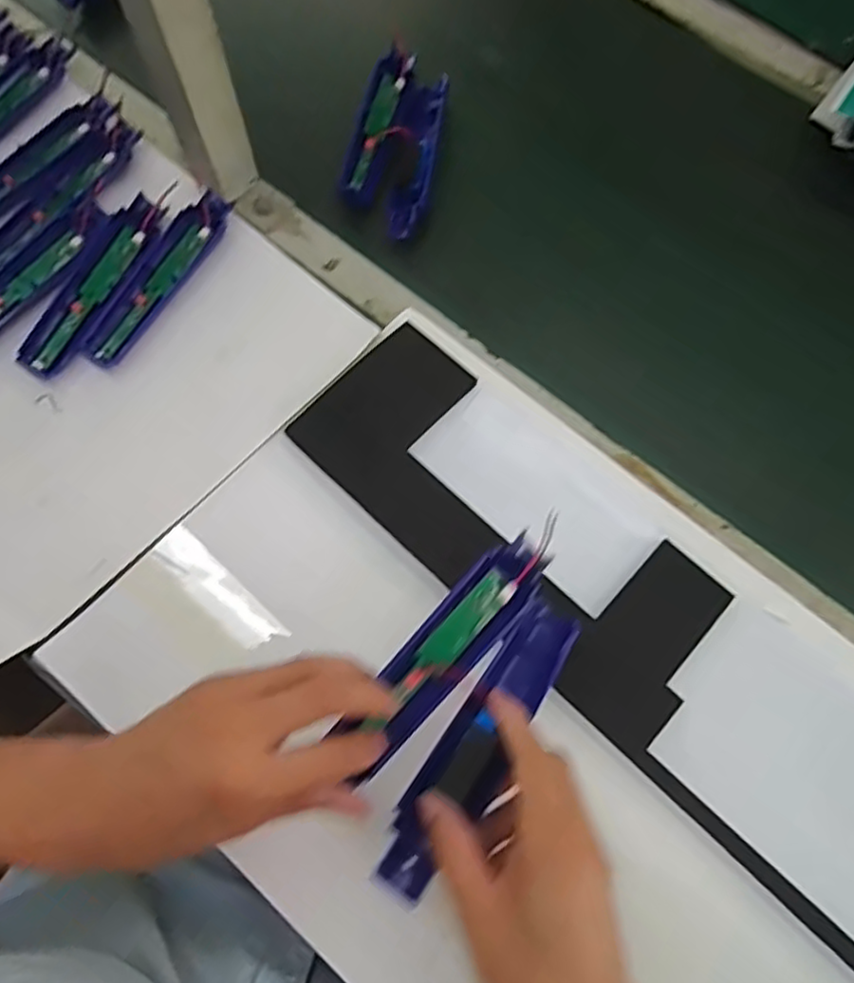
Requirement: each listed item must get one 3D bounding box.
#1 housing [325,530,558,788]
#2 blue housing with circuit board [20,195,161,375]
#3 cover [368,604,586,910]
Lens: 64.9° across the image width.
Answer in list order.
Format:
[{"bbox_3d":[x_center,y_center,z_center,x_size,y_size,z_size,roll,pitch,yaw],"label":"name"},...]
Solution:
[{"bbox_3d":[0.015,0.083,0.372,0.037,0.017,0.151,40,65,11],"label":"housing"},{"bbox_3d":[-0.257,-0.159,0.521,0.040,0.012,0.161,25,72,6],"label":"blue housing with circuit board"},{"bbox_3d":[0.031,0.131,0.356,0.037,0.014,0.166,35,62,9],"label":"cover"}]

